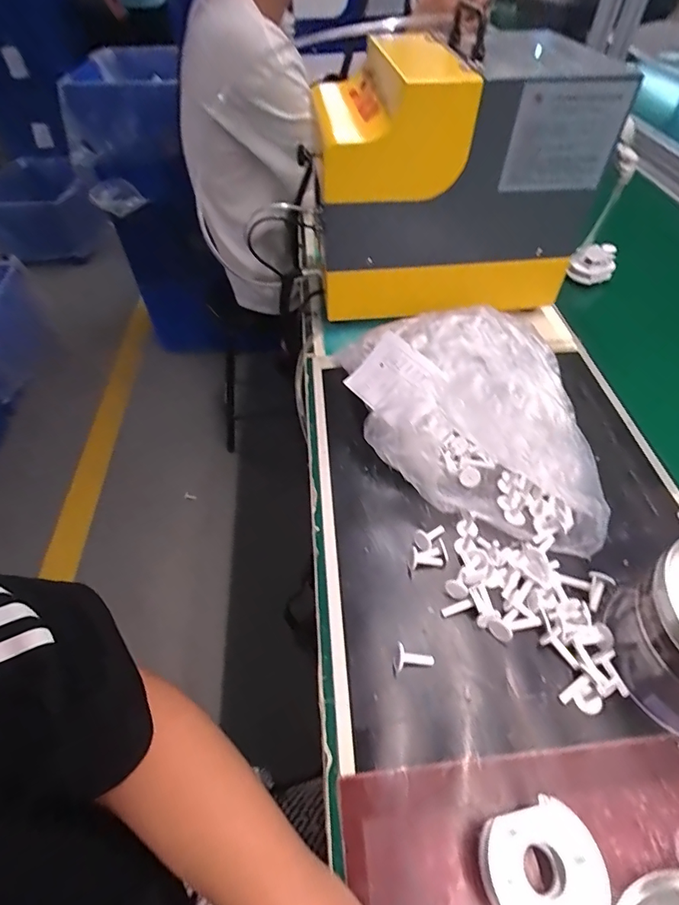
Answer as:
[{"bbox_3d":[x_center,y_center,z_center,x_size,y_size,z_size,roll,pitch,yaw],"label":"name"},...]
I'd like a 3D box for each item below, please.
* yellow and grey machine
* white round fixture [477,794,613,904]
[{"bbox_3d":[0.132,-0.357,0.626,0.332,0.283,0.226,-6,51,-5],"label":"yellow and grey machine"},{"bbox_3d":[0.122,0.258,0.280,0.073,0.039,0.061,-16,52,-10],"label":"white round fixture"}]

